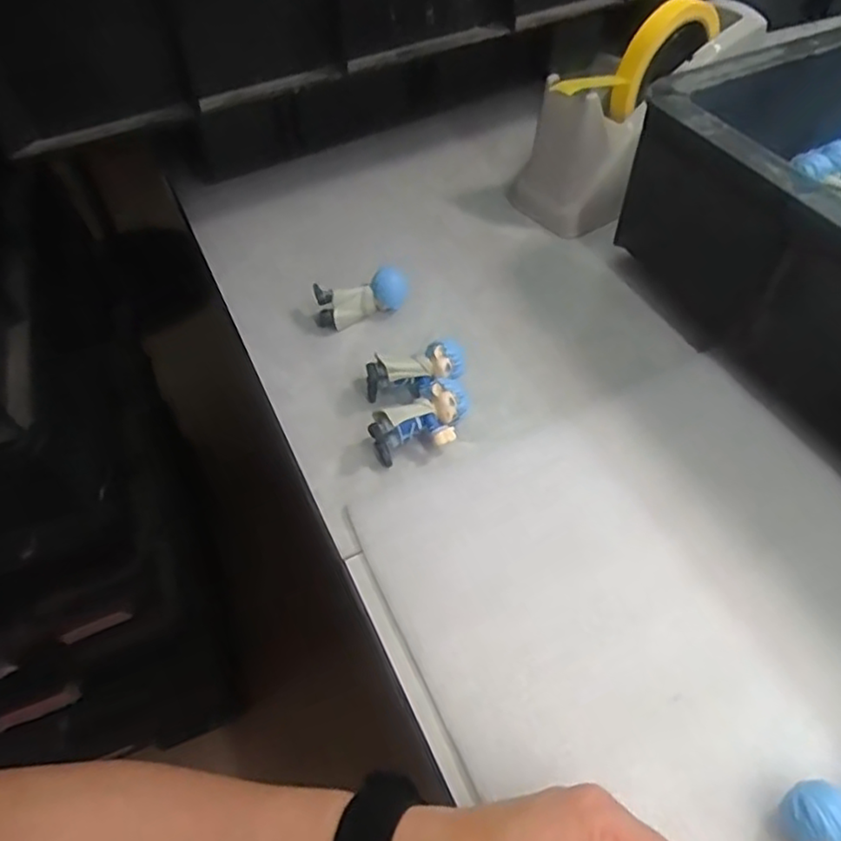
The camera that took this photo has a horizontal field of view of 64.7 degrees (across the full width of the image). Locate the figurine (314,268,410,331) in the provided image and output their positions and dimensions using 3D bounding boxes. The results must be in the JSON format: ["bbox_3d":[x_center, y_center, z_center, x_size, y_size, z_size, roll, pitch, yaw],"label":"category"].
[{"bbox_3d":[-0.040,-0.084,0.460,0.066,0.028,0.025,-13,52,-6],"label":"figurine"}]

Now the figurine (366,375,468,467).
[{"bbox_3d":[0.002,0.003,0.389,0.061,0.029,0.028,-29,55,-17],"label":"figurine"}]

